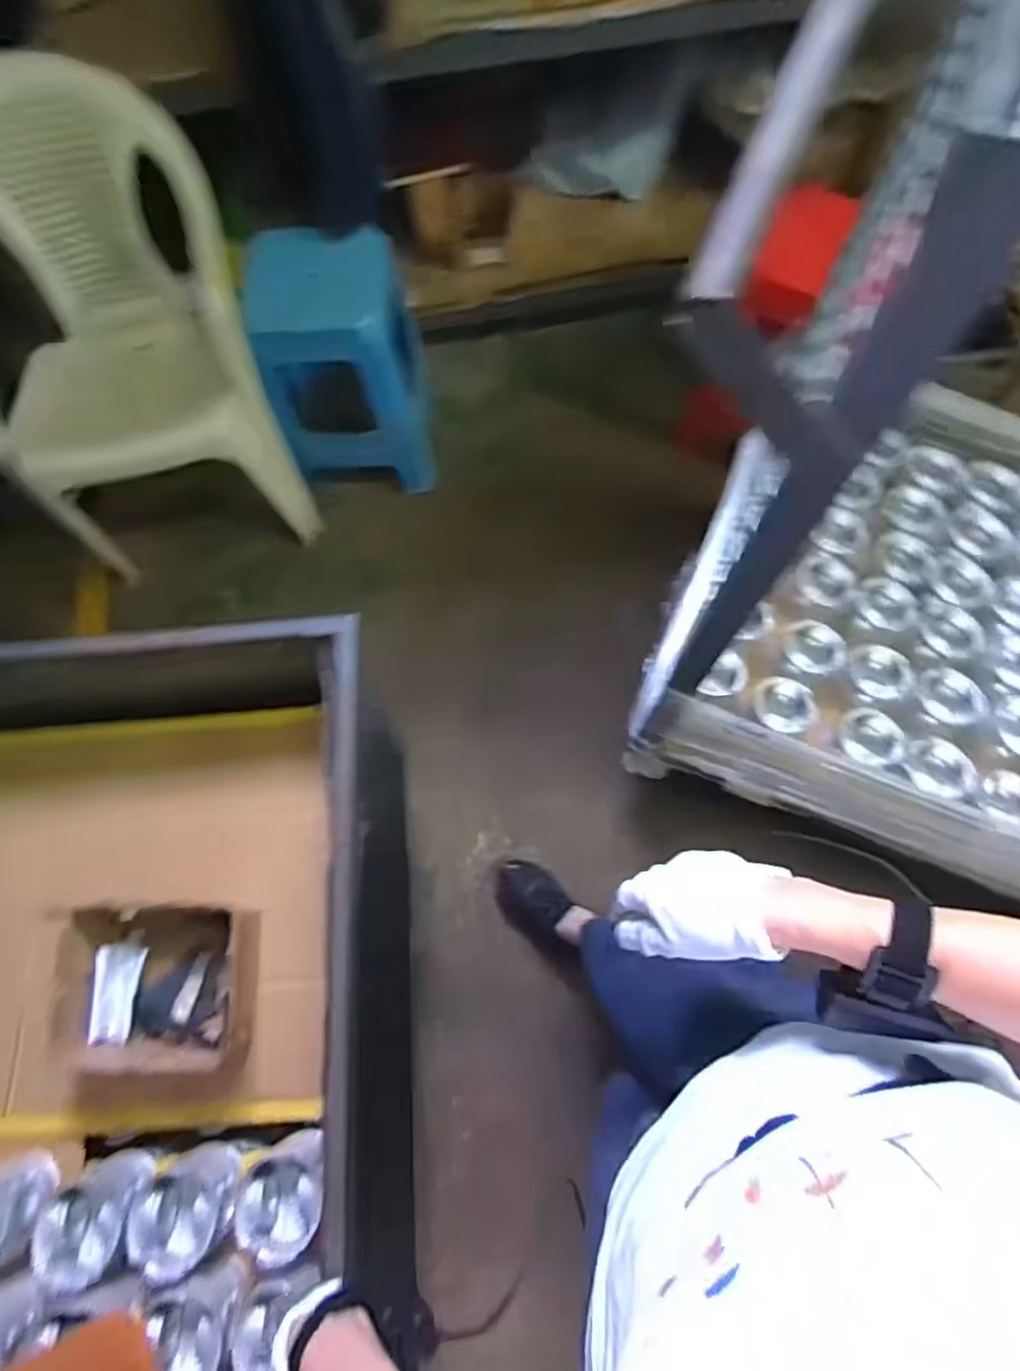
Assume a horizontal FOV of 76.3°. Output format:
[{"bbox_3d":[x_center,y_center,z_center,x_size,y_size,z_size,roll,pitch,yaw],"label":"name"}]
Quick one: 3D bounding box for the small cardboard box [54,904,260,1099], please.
[{"bbox_3d":[-0.403,0.358,0.748,0.223,0.092,0.195,-1,72,2],"label":"small cardboard box"}]

